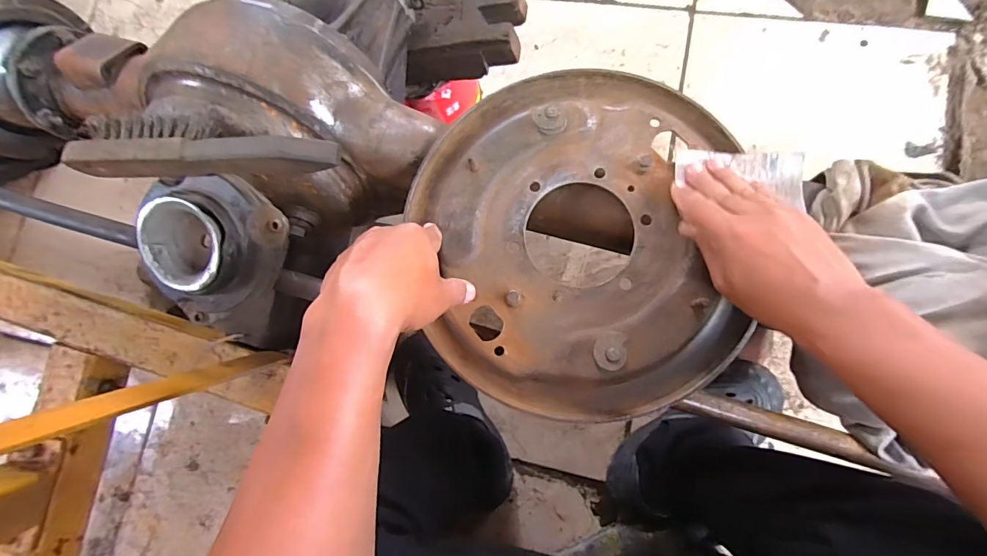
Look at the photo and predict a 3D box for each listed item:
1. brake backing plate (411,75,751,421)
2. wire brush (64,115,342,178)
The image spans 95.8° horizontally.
[{"bbox_3d":[0.064,-0.037,0.383,0.266,0.047,0.294,1,87,7],"label":"brake backing plate"},{"bbox_3d":[-0.233,-0.107,0.361,0.230,0.035,0.056,3,82,8],"label":"wire brush"}]

